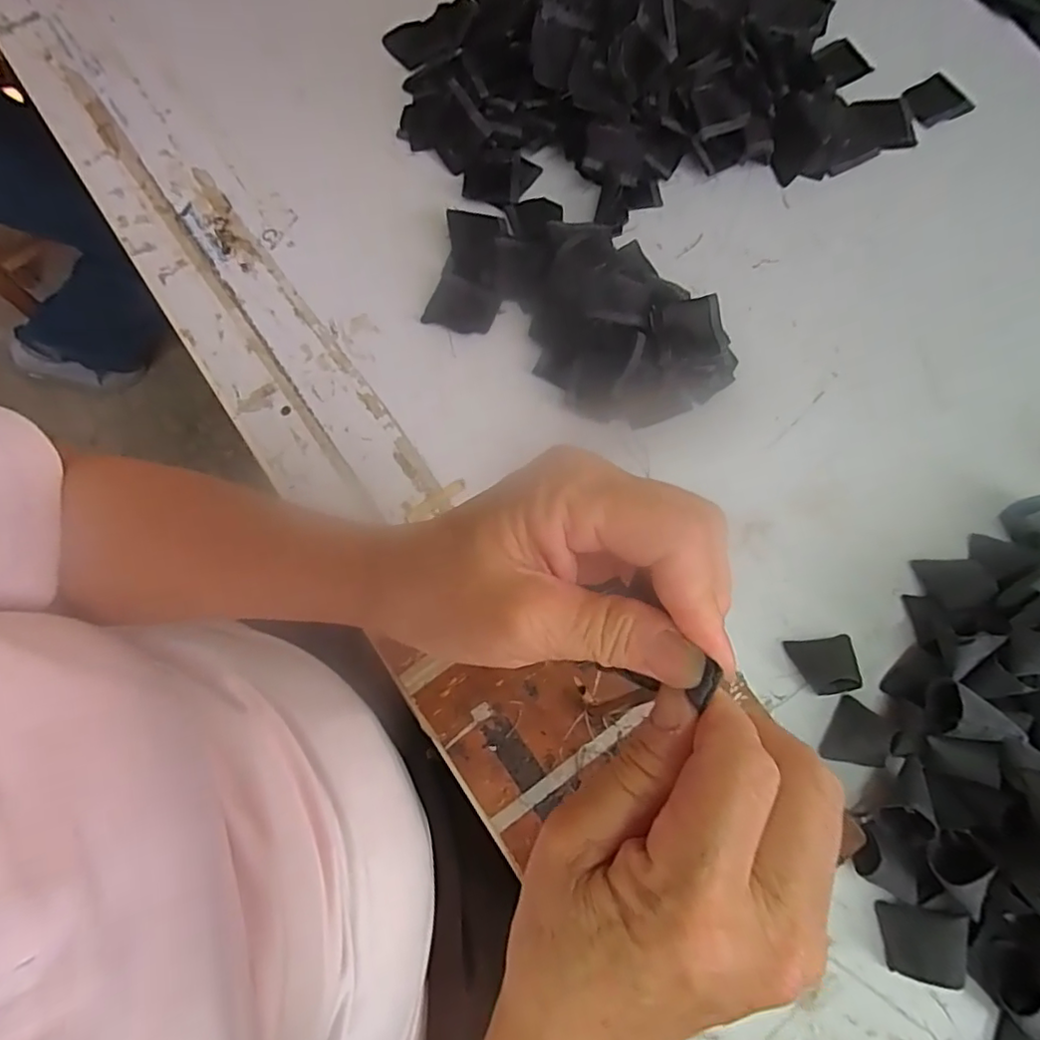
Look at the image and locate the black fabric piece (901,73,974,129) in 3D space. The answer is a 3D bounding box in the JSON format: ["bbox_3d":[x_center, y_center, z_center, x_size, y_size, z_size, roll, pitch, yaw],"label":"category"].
[{"bbox_3d":[0.380,-0.383,0.536,0.056,0.004,0.047,-27,74,-9],"label":"black fabric piece"}]

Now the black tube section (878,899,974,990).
[{"bbox_3d":[0.226,0.236,0.329,0.034,0.031,0.033,6,72,2],"label":"black tube section"}]

